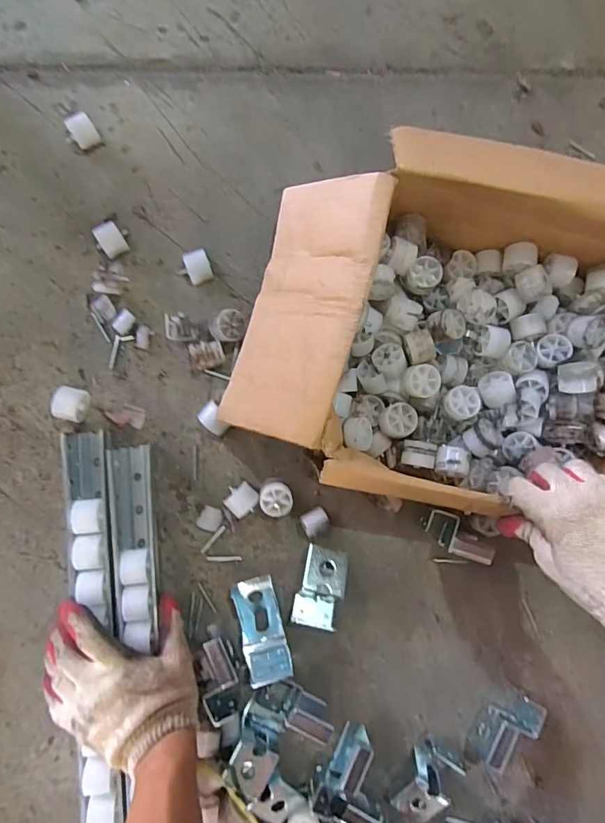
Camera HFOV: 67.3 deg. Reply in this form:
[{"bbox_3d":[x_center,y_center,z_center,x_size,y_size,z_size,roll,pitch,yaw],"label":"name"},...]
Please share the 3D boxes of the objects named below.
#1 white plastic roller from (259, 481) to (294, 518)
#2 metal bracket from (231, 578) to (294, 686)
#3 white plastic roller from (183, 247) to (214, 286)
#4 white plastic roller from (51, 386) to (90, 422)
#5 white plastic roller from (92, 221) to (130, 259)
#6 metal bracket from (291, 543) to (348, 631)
[{"bbox_3d":[-0.029,0.097,0.502,0.035,0.030,0.037,0,86,-6],"label":"white plastic roller"},{"bbox_3d":[-0.043,0.235,0.490,0.046,0.022,0.103,-14,70,-7],"label":"metal bracket"},{"bbox_3d":[-0.118,-0.164,0.516,0.028,0.018,0.034,-16,88,-7],"label":"white plastic roller"},{"bbox_3d":[-0.247,-0.008,0.487,0.027,0.035,0.034,22,84,-4],"label":"white plastic roller"},{"bbox_3d":[-0.214,-0.192,0.508,0.027,0.022,0.035,-32,90,-7],"label":"white plastic roller"},{"bbox_3d":[0.019,0.192,0.496,0.048,0.039,0.085,15,85,-5],"label":"metal bracket"}]

